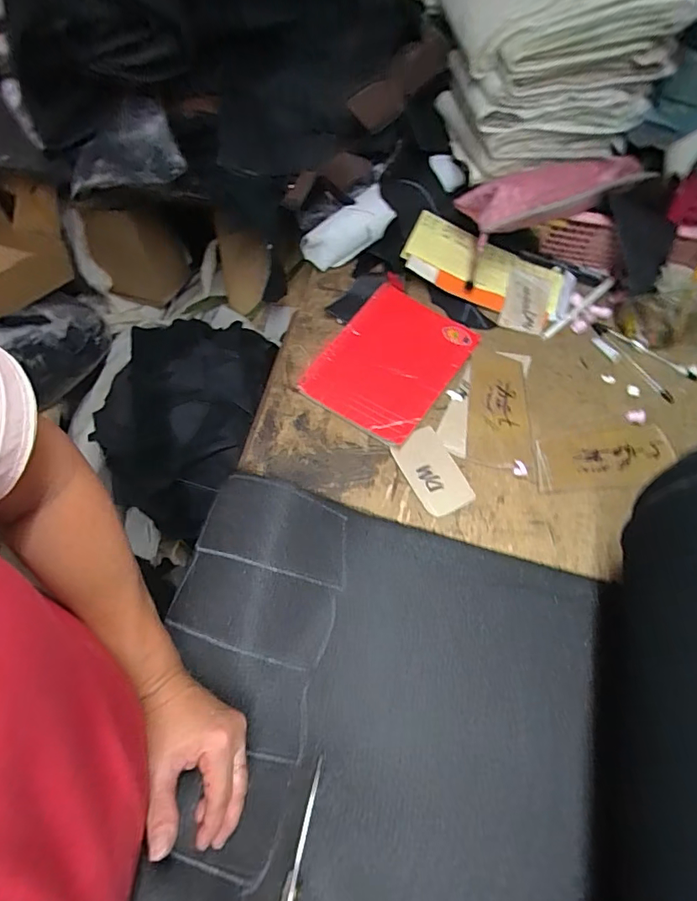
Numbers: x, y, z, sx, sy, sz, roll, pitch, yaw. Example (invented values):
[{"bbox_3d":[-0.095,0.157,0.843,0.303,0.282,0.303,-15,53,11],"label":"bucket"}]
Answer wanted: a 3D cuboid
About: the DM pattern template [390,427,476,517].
[{"bbox_3d":[0.090,0.022,0.516,0.056,0.007,0.097,-23,67,-15],"label":"DM pattern template"}]

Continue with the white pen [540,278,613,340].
[{"bbox_3d":[0.301,-0.185,0.628,0.134,0.009,0.010,-38,68,-12],"label":"white pen"}]

